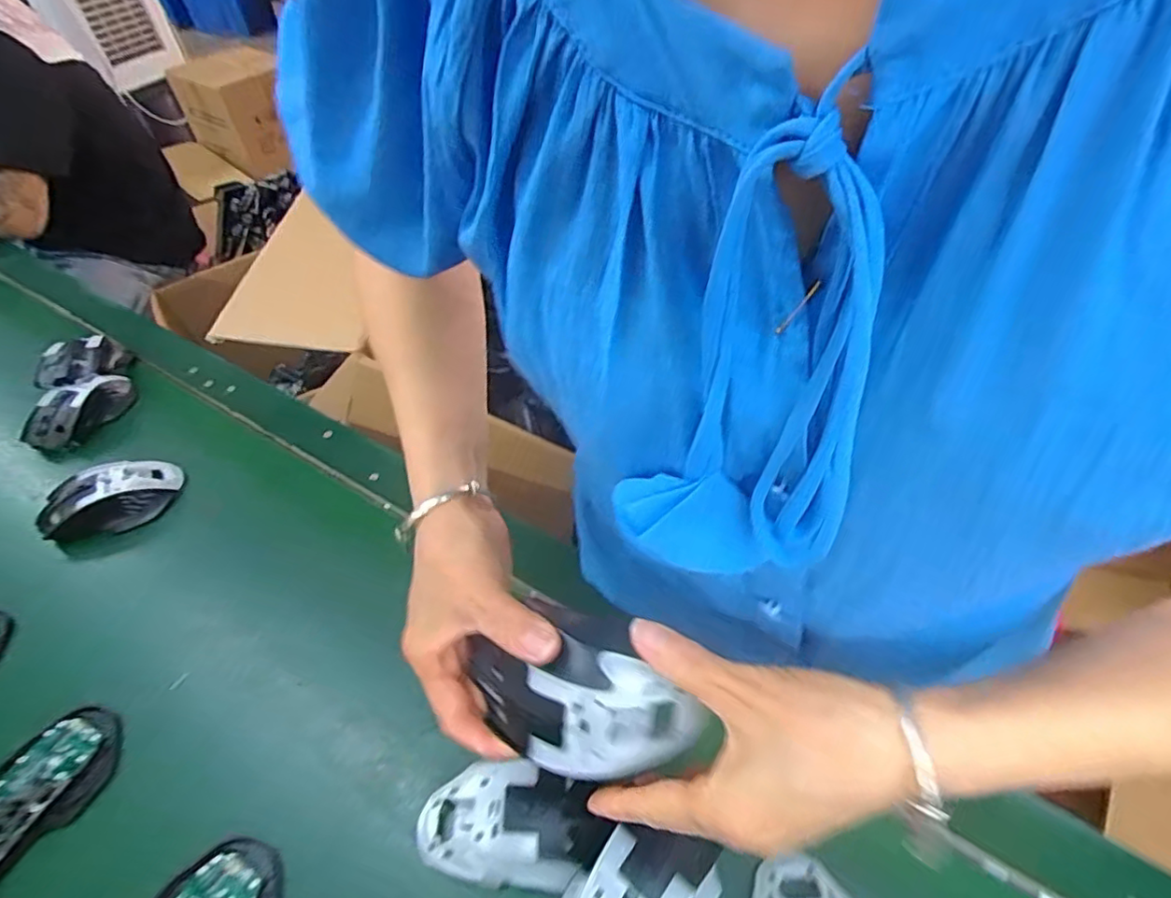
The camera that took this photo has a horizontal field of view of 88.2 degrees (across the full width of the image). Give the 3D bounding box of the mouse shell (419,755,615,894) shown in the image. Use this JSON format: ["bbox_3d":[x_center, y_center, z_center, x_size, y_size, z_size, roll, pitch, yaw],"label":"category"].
[{"bbox_3d":[-0.047,0.228,0.369,0.114,0.030,0.060,3,47,6],"label":"mouse shell"}]

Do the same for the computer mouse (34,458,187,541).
[{"bbox_3d":[-0.446,0.043,0.565,0.110,0.033,0.064,-19,48,-14],"label":"computer mouse"}]

